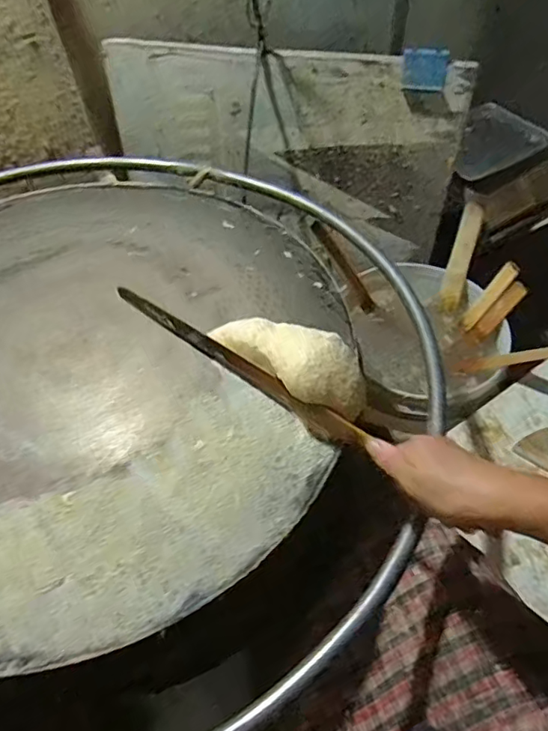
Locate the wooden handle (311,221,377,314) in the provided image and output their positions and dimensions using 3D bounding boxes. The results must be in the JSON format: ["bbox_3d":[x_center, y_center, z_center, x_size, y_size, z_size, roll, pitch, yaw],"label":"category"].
[{"bbox_3d":[0.118,-0.163,0.892,0.025,0.178,0.016,-49,22,-29],"label":"wooden handle"}]

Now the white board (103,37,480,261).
[{"bbox_3d":[0.021,-0.376,0.966,0.593,0.345,0.022,5,44,5],"label":"white board"}]

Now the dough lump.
[{"bbox_3d":[0.019,-0.017,0.528,0.069,0.048,0.169,-37,60,-23],"label":"dough lump"}]

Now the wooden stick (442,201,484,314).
[{"bbox_3d":[0.313,-0.180,0.896,0.035,0.177,0.023,13,15,11],"label":"wooden stick"}]

